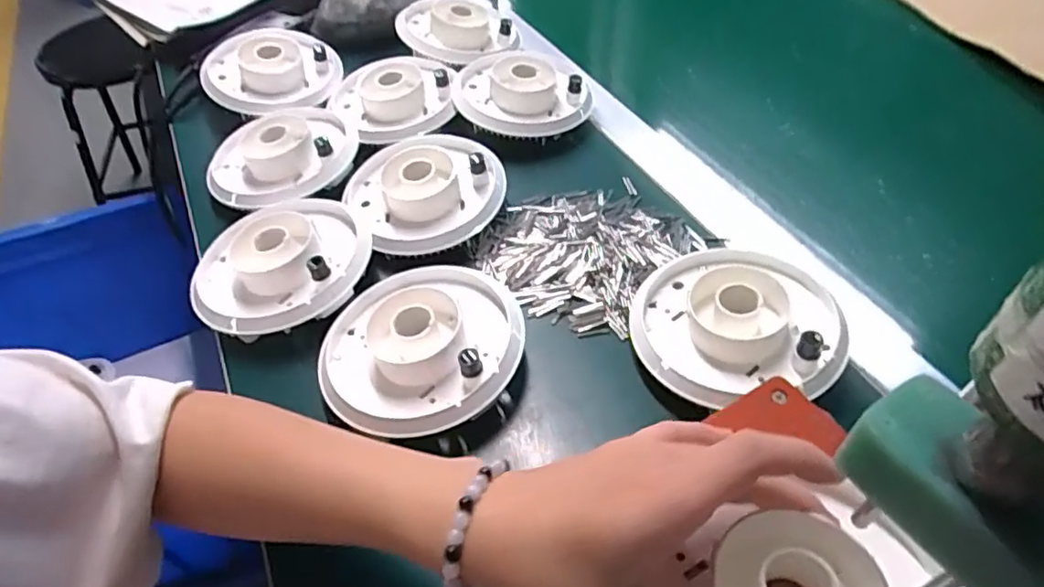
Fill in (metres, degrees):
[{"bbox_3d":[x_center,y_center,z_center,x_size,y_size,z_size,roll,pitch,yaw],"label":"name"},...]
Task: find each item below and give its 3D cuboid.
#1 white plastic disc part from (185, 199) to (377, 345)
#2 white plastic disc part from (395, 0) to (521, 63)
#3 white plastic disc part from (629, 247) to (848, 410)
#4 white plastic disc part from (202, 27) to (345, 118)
[{"bbox_3d":[-0.167,-0.022,0.431,0.120,0.047,0.117,-16,49,-11],"label":"white plastic disc part"},{"bbox_3d":[-0.065,-0.262,0.619,0.120,0.034,0.112,-3,48,0],"label":"white plastic disc part"},{"bbox_3d":[0.131,0.013,0.379,0.122,0.036,0.117,14,50,15],"label":"white plastic disc part"},{"bbox_3d":[-0.237,-0.216,0.583,0.122,0.032,0.133,-21,50,-15],"label":"white plastic disc part"}]

